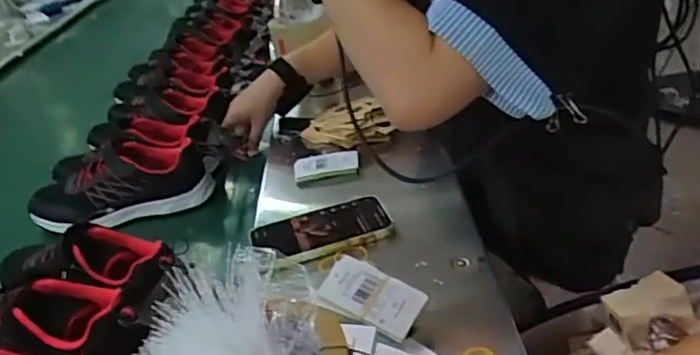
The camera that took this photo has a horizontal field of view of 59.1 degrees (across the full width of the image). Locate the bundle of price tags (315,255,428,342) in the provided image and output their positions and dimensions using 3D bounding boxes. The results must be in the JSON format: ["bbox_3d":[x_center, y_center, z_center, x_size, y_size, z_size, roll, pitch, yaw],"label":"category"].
[{"bbox_3d":[0.018,0.098,0.507,0.080,0.006,0.054,23,43,16],"label":"bundle of price tags"}]

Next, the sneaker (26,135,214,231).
[{"bbox_3d":[-0.314,-0.002,0.850,0.243,0.082,0.105,-10,27,-3],"label":"sneaker"}]

